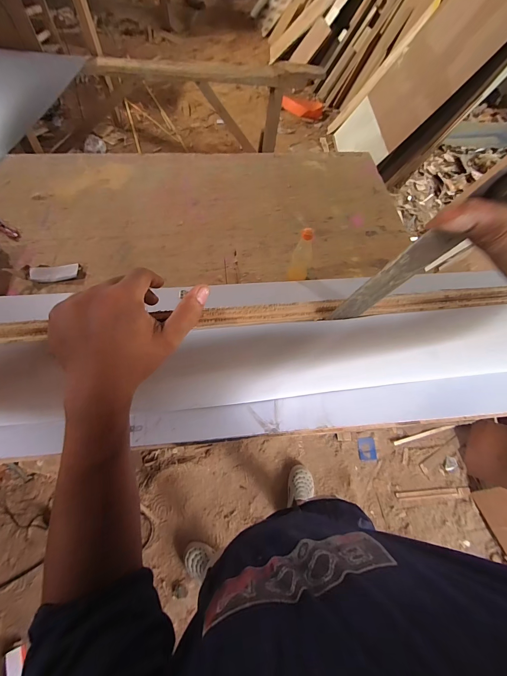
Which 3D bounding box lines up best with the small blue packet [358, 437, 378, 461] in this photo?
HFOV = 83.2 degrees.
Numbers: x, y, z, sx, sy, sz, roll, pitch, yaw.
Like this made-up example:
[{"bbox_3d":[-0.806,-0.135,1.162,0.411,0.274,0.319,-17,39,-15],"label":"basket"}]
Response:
[{"bbox_3d":[0.572,0.558,1.432,0.087,0.006,0.109,-2,75,-6],"label":"small blue packet"}]

